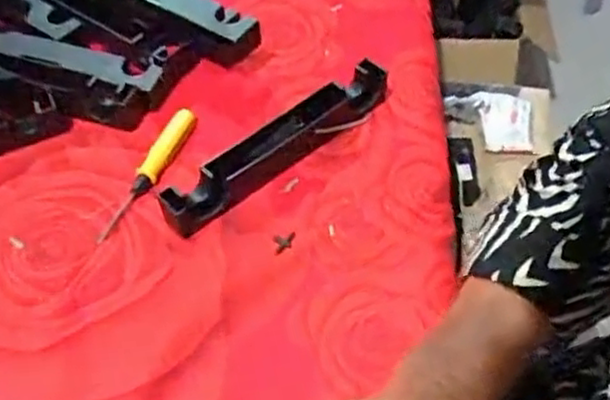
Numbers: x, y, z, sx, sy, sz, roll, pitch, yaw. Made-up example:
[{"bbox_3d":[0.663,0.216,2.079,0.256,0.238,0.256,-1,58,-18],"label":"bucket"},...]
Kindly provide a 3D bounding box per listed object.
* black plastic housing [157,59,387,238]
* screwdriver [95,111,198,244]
[{"bbox_3d":[-0.015,-0.045,0.509,0.201,0.030,0.028,-39,59,-23],"label":"black plastic housing"},{"bbox_3d":[-0.110,-0.022,0.504,0.017,0.011,0.125,16,55,16],"label":"screwdriver"}]

